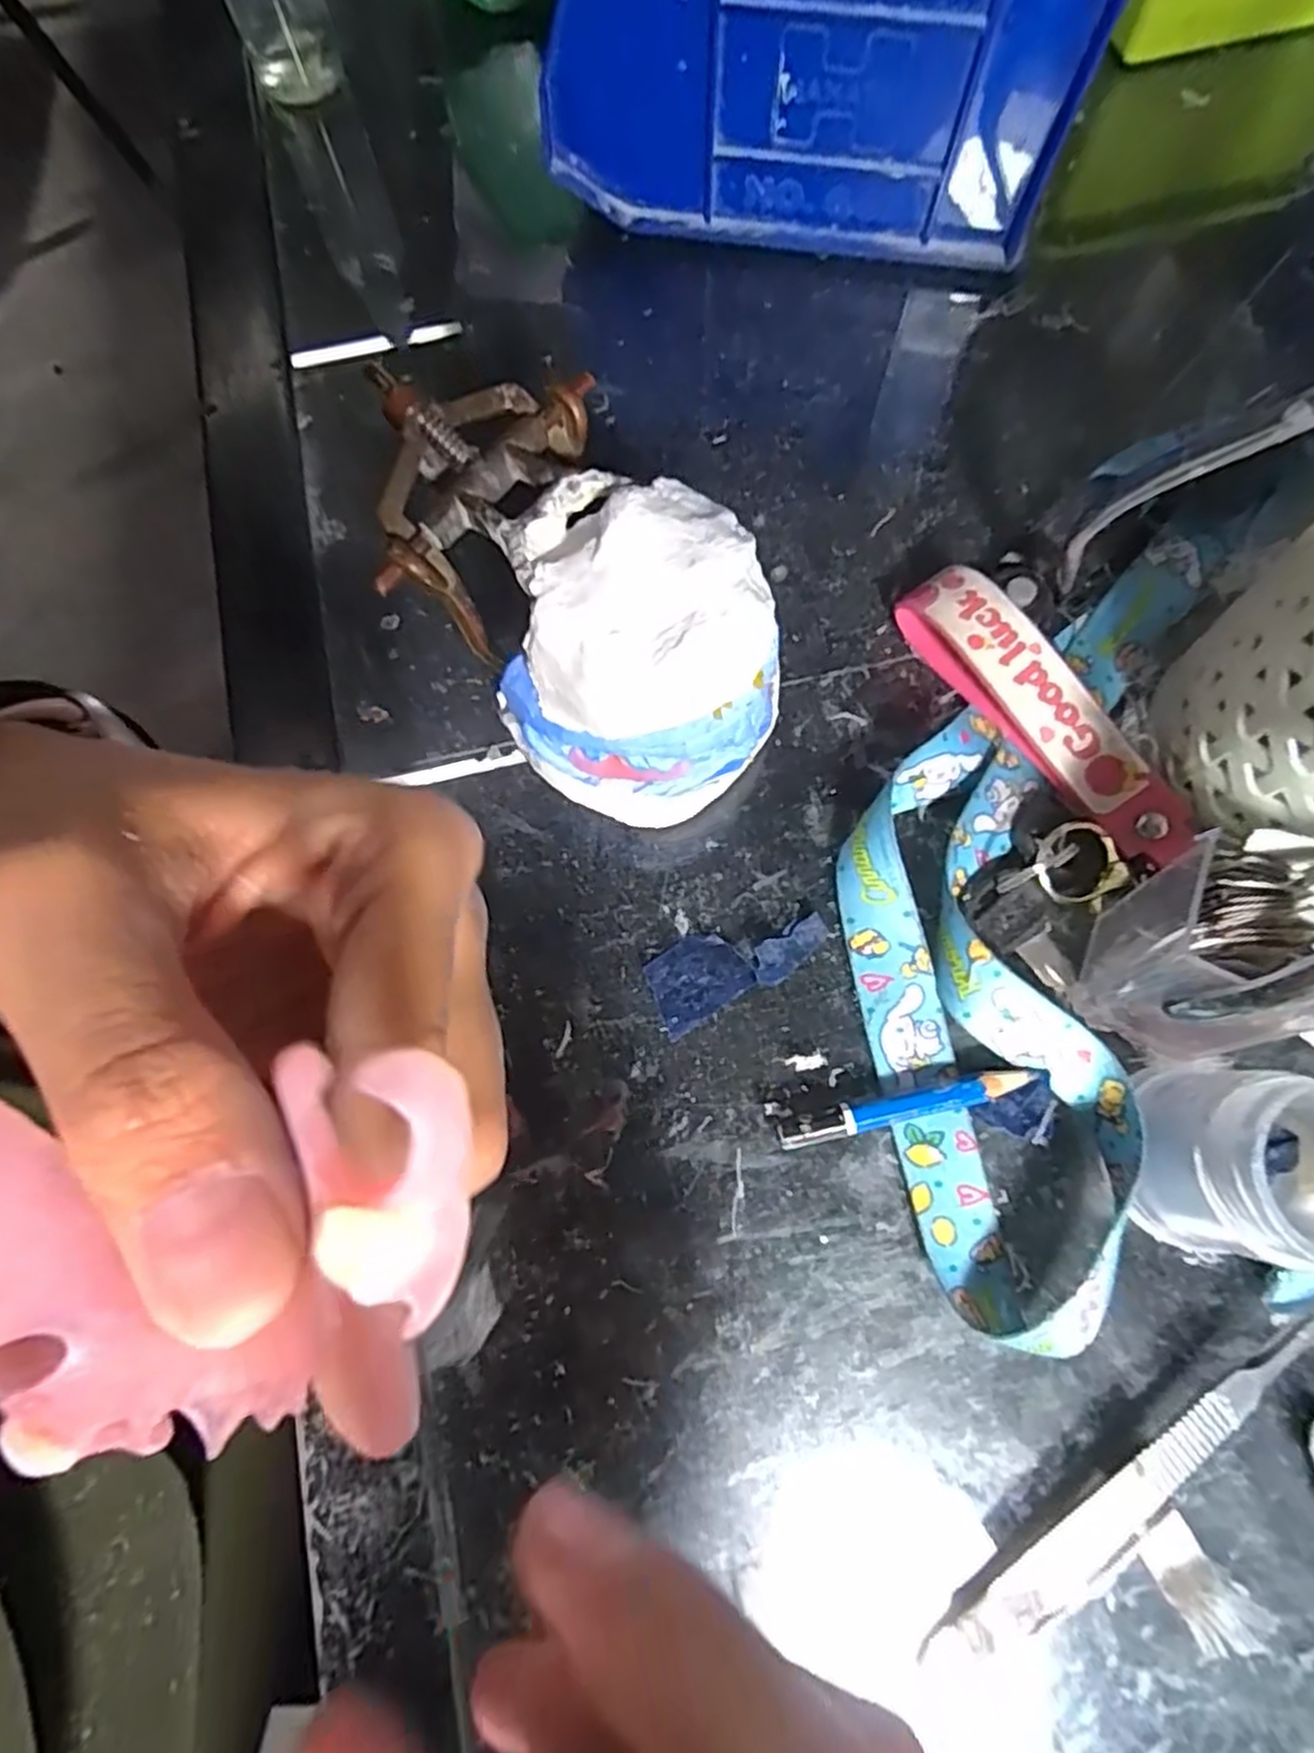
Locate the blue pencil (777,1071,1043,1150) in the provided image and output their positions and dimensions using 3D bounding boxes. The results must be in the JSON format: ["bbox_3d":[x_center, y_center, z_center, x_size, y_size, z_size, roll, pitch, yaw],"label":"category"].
[{"bbox_3d":[0.065,0.059,0.201,0.067,0.009,0.008,-12,76,-2],"label":"blue pencil"}]

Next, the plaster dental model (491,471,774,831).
[{"bbox_3d":[-0.003,-0.052,0.202,0.066,0.069,0.062,0,76,2],"label":"plaster dental model"}]

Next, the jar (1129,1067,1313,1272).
[{"bbox_3d":[0.138,0.067,0.177,0.042,0.050,0.043,0,76,2],"label":"jar"}]

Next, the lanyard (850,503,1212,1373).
[{"bbox_3d":[0.097,-0.004,0.211,0.082,0.022,0.227,15,77,5],"label":"lanyard"}]

